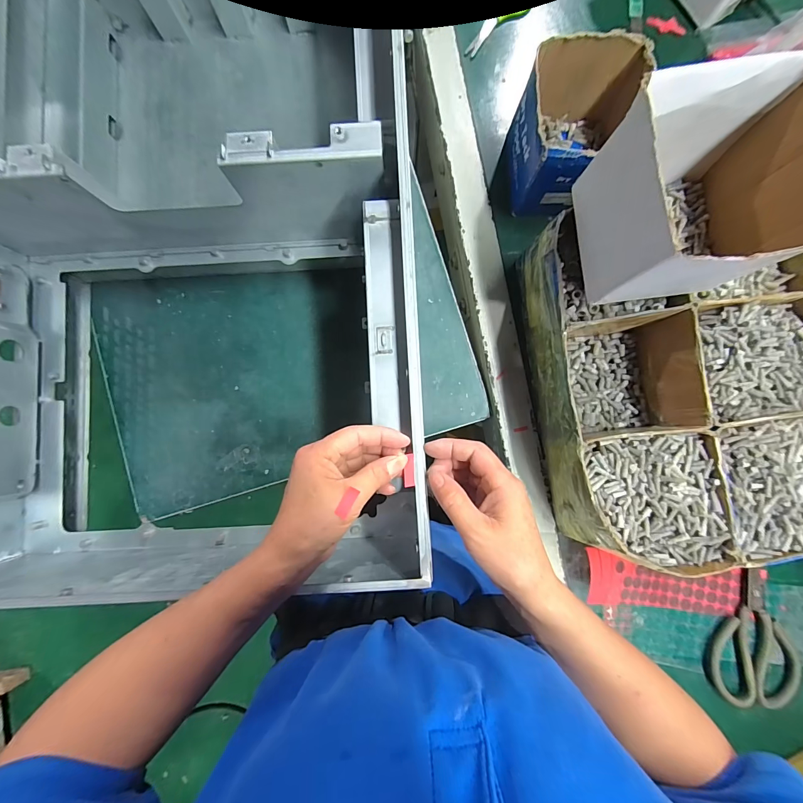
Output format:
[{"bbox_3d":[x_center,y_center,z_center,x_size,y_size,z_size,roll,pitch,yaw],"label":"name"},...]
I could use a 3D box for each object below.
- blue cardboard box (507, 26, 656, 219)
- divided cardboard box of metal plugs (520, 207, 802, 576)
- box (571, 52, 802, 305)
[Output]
[{"bbox_3d":[0.206,-0.326,0.446,0.126,0.111,0.153,4,85,1],"label":"blue cardboard box"},{"bbox_3d":[0.306,-0.018,0.424,0.274,0.119,0.376,-7,85,0],"label":"divided cardboard box of metal plugs"},{"bbox_3d":[0.244,-0.165,0.319,0.129,0.140,0.136,-7,85,0],"label":"box"}]

